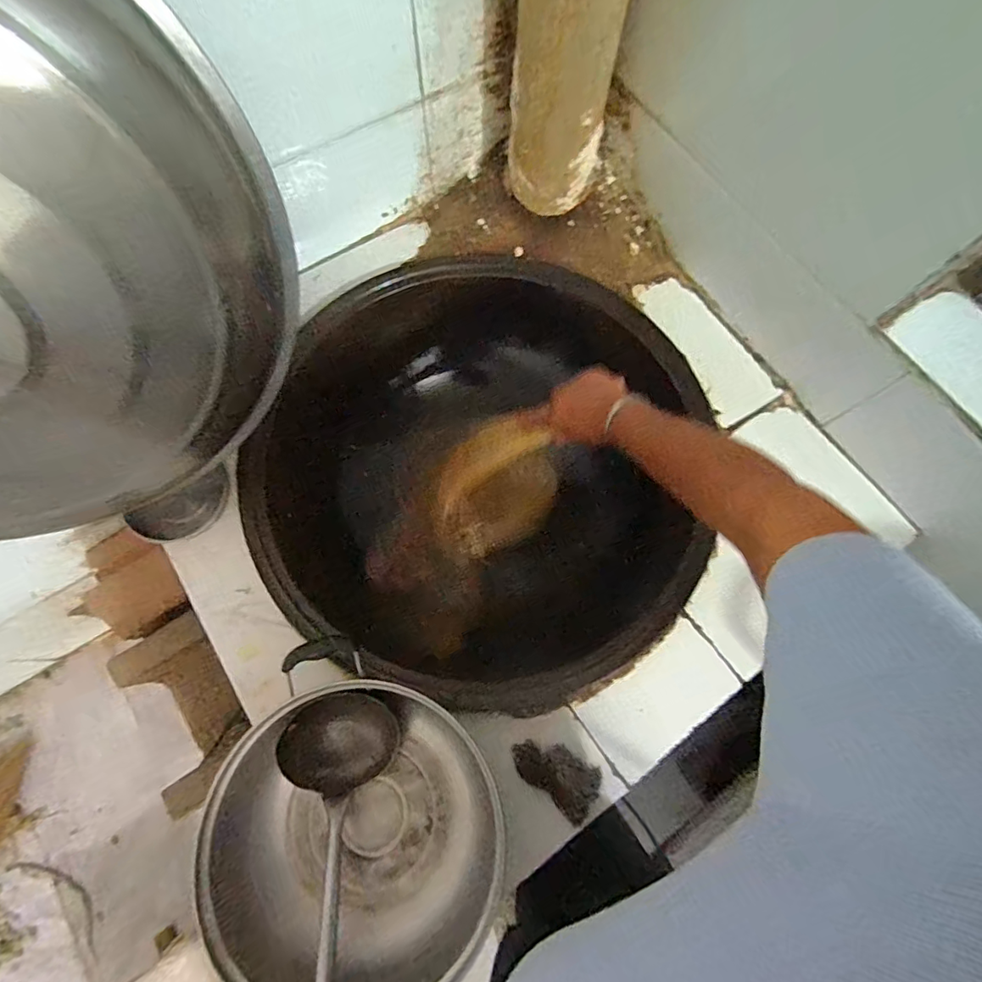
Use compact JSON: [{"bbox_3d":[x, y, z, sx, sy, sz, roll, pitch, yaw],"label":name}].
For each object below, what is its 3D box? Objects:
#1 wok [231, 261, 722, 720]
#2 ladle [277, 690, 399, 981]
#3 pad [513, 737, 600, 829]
[{"bbox_3d":[-0.007,-0.033,0.677,0.542,0.148,0.558,0,73,-1],"label":"wok"},{"bbox_3d":[-0.123,0.408,0.385,0.112,0.076,0.467,-8,51,-4],"label":"ladle"},{"bbox_3d":[0.069,0.290,0.506,0.093,0.040,0.057,38,76,10],"label":"pad"}]

